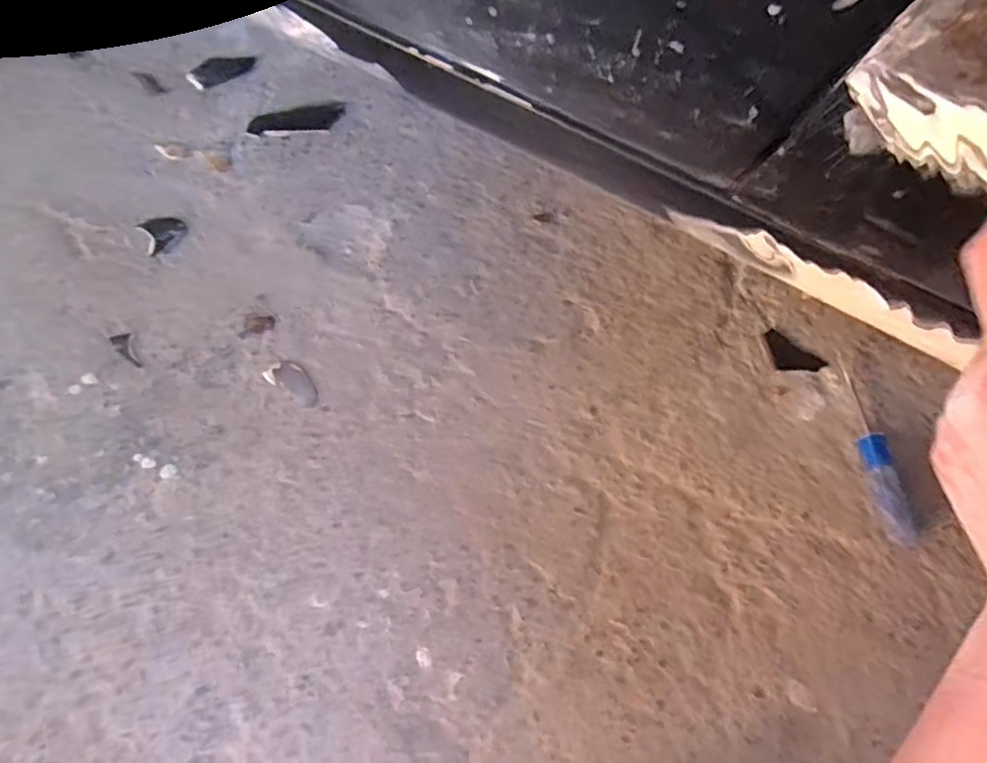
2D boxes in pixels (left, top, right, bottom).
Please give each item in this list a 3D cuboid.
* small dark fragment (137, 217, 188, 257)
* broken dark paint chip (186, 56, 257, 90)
[{"bbox_3d":[-0.338,-0.153,0.605,0.042,0.004,0.046,-24,67,-15],"label":"small dark fragment"},{"bbox_3d":[-0.343,-0.394,0.739,0.081,0.004,0.044,-37,71,-20],"label":"broken dark paint chip"}]

